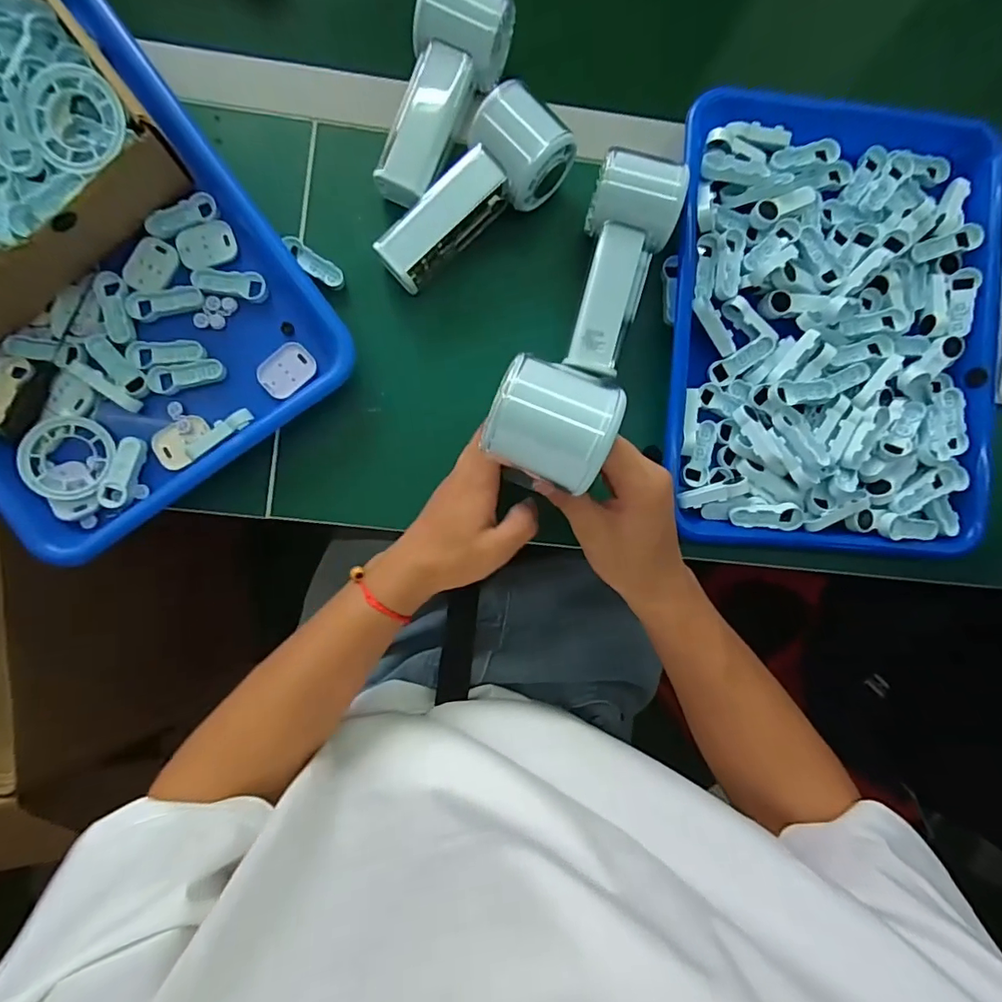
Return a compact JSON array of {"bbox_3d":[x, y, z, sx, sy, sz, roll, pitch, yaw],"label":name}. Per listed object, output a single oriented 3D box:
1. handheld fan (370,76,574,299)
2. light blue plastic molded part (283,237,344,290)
[{"bbox_3d":[-0.023,-0.212,0.362,0.149,0.054,0.063,-44,91,-4],"label":"handheld fan"},{"bbox_3d":[-0.137,-0.174,0.379,0.048,0.011,0.016,32,86,-2],"label":"light blue plastic molded part"}]

